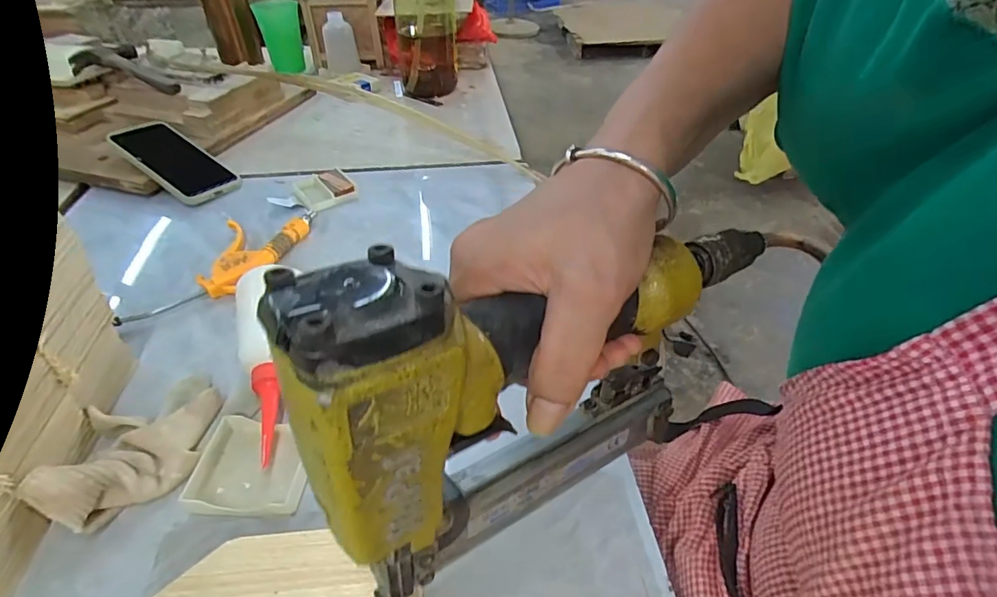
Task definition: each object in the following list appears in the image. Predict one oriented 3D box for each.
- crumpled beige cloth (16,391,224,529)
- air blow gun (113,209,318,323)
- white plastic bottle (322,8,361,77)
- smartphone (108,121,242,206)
[{"bbox_3d":[-0.257,0.105,0.367,0.087,0.052,0.105,-8,43,-8],"label":"crumpled beige cloth"},{"bbox_3d":[-0.288,-0.039,0.558,0.090,0.023,0.214,9,43,11],"label":"air blow gun"},{"bbox_3d":[-0.298,-0.480,0.974,0.061,0.103,0.045,-10,43,-10],"label":"white plastic bottle"},{"bbox_3d":[-0.429,-0.185,0.691,0.177,0.019,0.086,35,51,10],"label":"smartphone"}]

